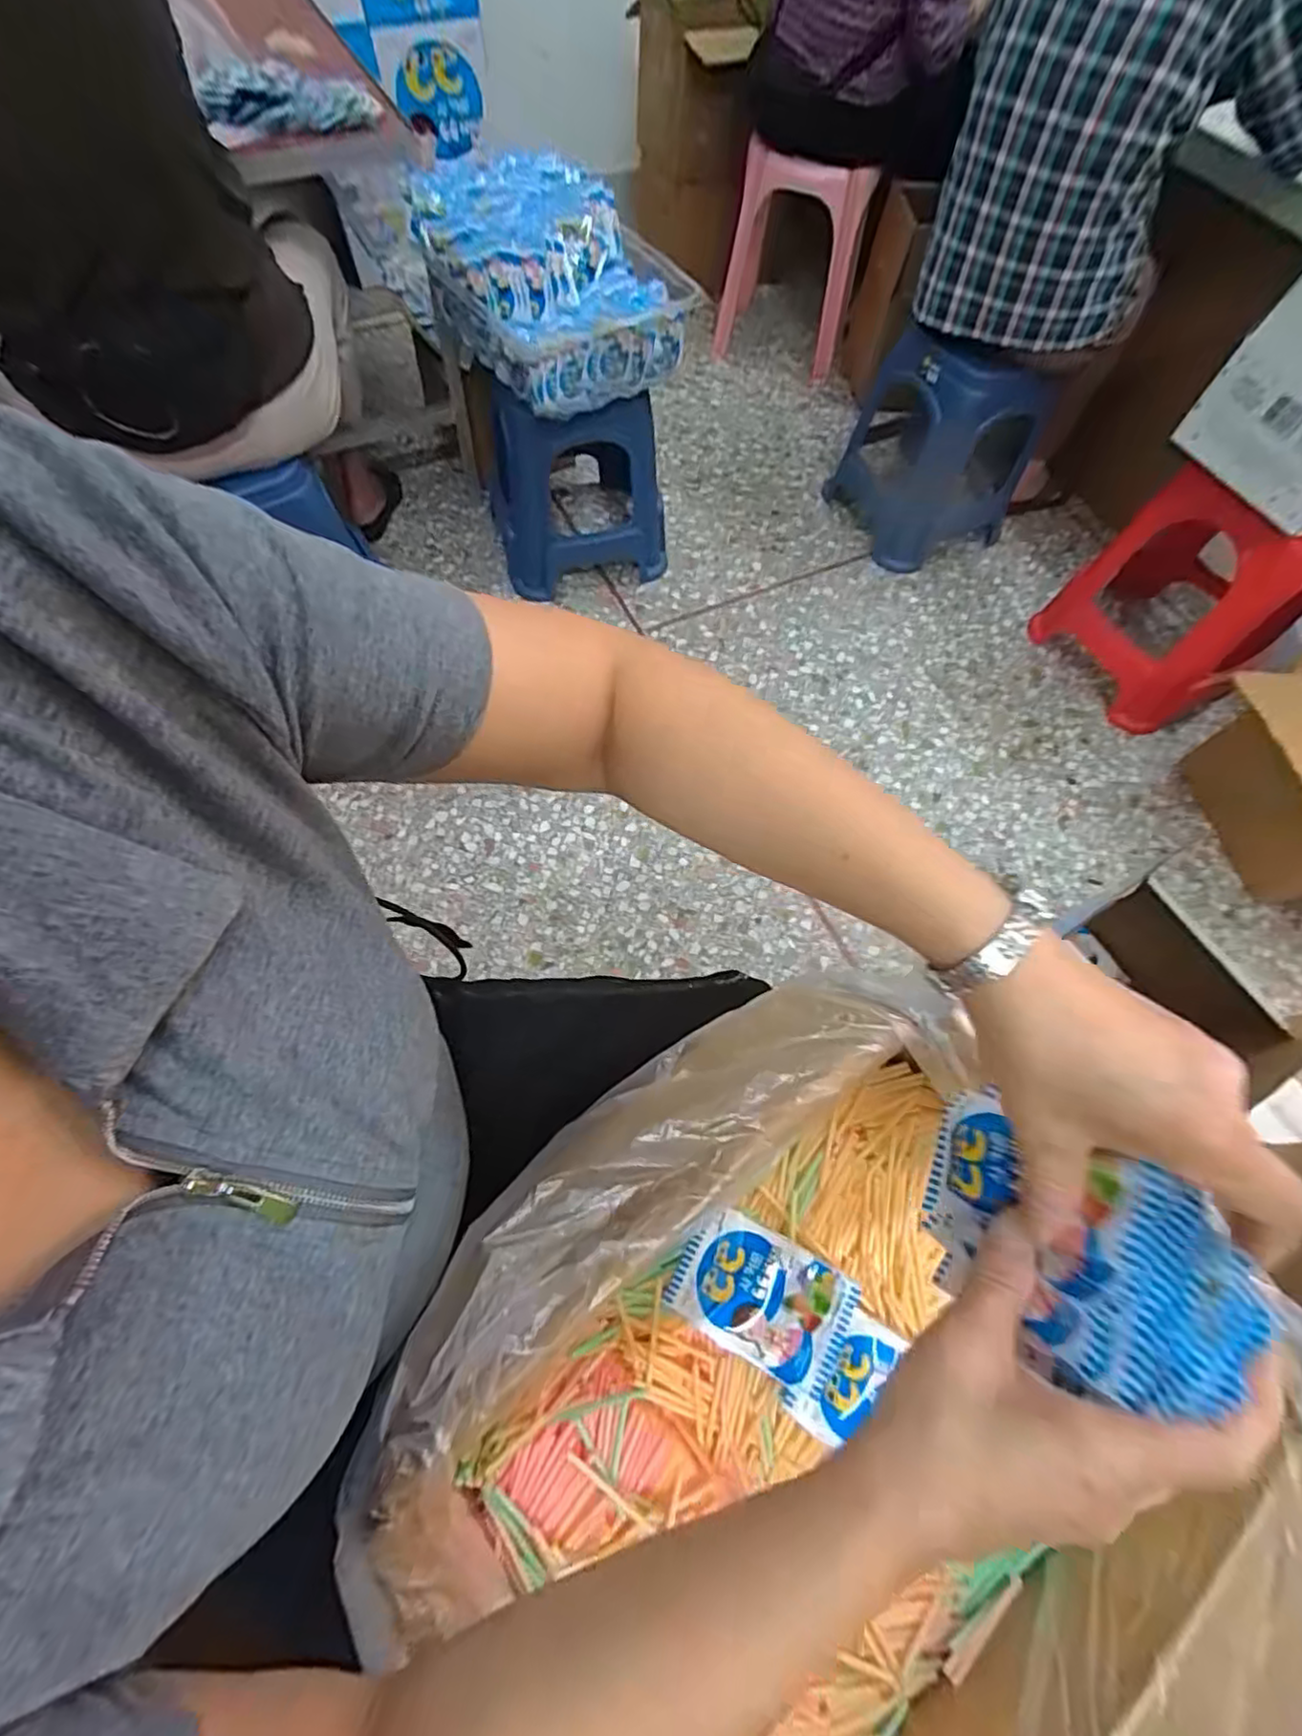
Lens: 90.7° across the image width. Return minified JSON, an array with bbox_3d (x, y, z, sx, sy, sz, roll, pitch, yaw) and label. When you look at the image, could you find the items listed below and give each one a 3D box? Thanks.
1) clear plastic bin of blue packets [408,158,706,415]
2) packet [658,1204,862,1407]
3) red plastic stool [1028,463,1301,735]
[{"bbox_3d":[-0.165,-1.018,1.120,0.337,0.179,0.415,-34,71,-17],"label":"clear plastic bin of blue packets"},{"bbox_3d":[0.069,0.265,0.398,0.104,0.012,0.068,28,69,9],"label":"packet"},{"bbox_3d":[1.153,-0.601,1.324,0.376,0.445,0.407,-19,68,-11],"label":"red plastic stool"}]

